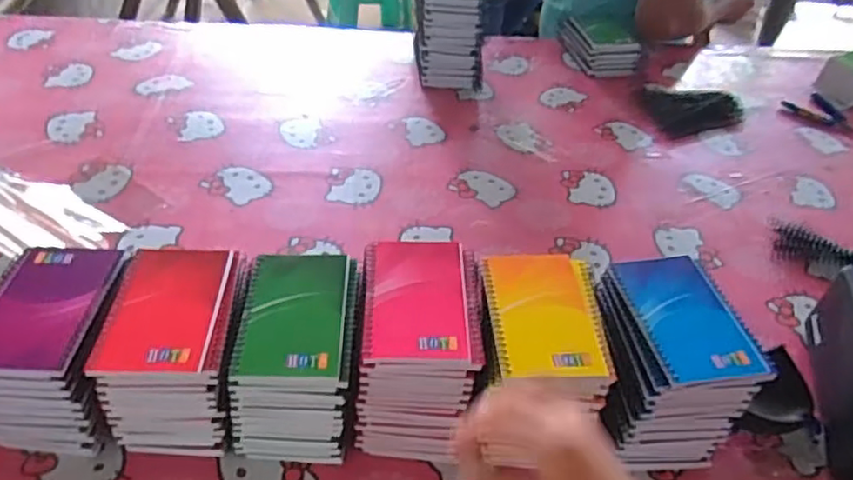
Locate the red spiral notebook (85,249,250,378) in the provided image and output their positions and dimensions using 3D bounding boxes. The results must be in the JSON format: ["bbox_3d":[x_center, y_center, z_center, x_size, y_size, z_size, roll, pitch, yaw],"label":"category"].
[{"bbox_3d":[-0.203,0.056,0.515,0.097,0.017,0.123,2,42,-5],"label":"red spiral notebook"}]

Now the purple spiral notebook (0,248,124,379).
[{"bbox_3d":[-0.310,0.052,0.509,0.093,0.008,0.128,4,42,-2],"label":"purple spiral notebook"}]

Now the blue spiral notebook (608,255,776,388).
[{"bbox_3d":[0.217,0.064,0.528,0.089,0.010,0.128,-5,43,-12],"label":"blue spiral notebook"}]

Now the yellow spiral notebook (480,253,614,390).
[{"bbox_3d":[0.093,0.059,0.520,0.083,0.008,0.134,1,42,-6],"label":"yellow spiral notebook"}]

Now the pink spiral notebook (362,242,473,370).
[{"bbox_3d":[-0.009,0.047,0.526,0.084,0.010,0.131,2,42,-4],"label":"pink spiral notebook"}]

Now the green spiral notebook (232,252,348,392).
[{"bbox_3d":[-0.108,0.062,0.520,0.082,0.015,0.128,1,42,-5],"label":"green spiral notebook"}]

